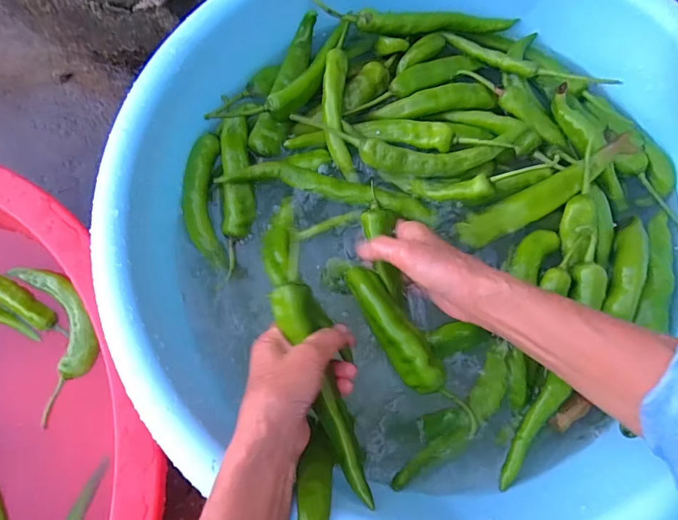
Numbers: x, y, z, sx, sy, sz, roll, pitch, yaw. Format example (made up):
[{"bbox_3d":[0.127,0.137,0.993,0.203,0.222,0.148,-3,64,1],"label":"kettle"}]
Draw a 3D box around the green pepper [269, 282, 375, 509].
[{"bbox_3d":[-0.012,0.100,0.330,0.032,0.023,0.171,-20,80,-7],"label":"green pepper"}]

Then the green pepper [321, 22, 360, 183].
[{"bbox_3d":[-0.002,-0.167,0.432,0.032,0.027,0.169,-4,74,-3],"label":"green pepper"}]

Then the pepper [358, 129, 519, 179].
[{"bbox_3d":[0.098,-0.103,0.415,0.150,0.025,0.037,-3,73,-2],"label":"pepper"}]

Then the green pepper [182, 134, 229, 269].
[{"bbox_3d":[-0.137,-0.059,0.422,0.040,0.021,0.134,-6,74,-3],"label":"green pepper"}]

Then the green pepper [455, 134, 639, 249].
[{"bbox_3d":[0.199,-0.065,0.402,0.181,0.020,0.032,-30,76,4],"label":"green pepper"}]

